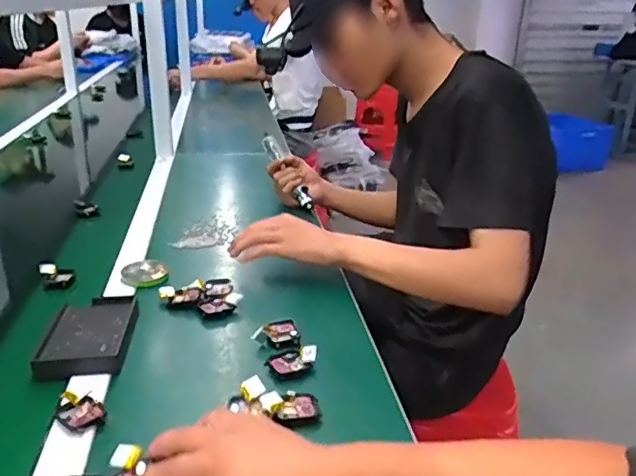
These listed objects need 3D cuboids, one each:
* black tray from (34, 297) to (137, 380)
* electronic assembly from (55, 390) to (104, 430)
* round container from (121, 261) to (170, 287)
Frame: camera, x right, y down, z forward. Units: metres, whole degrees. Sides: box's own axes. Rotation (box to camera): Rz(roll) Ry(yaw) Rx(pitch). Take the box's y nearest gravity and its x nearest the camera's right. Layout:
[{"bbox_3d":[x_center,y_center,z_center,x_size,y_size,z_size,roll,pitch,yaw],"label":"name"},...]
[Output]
[{"bbox_3d":[-0.265,0.112,0.673,0.092,0.021,0.141,-3,23,-10],"label":"black tray"},{"bbox_3d":[-0.229,0.165,0.556,0.051,0.015,0.034,16,27,32],"label":"electronic assembly"},{"bbox_3d":[-0.250,0.053,0.837,0.066,0.018,0.062,1,23,0],"label":"round container"}]

